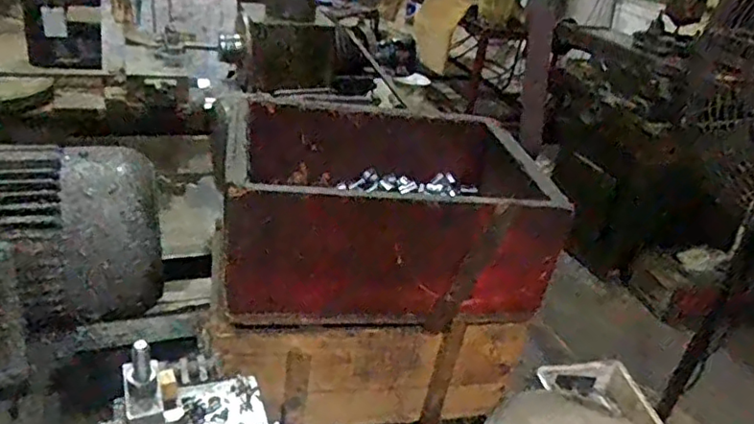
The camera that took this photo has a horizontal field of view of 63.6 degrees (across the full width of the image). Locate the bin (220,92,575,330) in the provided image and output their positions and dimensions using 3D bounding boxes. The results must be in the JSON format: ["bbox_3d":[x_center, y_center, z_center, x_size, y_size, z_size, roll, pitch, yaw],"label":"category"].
[{"bbox_3d":[0.002,-0.015,0.723,0.339,0.159,0.264,1,29,-12],"label":"bin"}]

